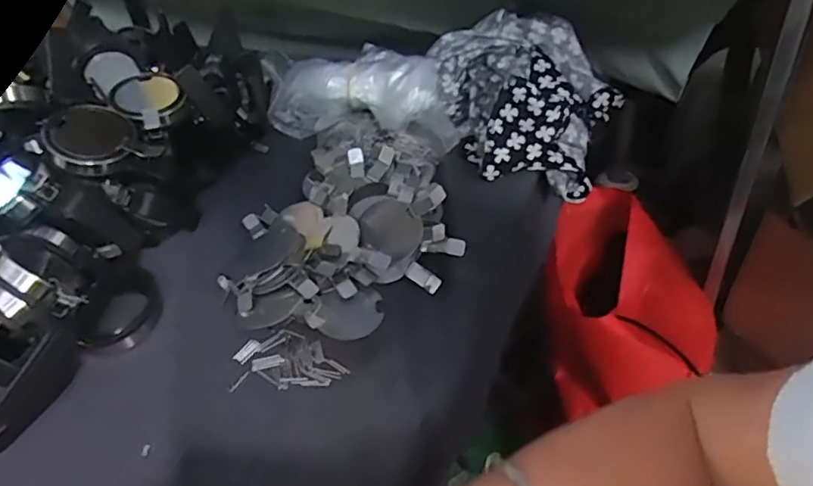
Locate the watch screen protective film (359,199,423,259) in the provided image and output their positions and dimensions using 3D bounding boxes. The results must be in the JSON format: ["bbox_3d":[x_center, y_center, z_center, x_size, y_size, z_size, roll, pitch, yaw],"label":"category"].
[{"bbox_3d":[-0.013,-0.013,0.496,0.053,0.010,0.047,24,80,12],"label":"watch screen protective film"}]

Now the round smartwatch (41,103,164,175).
[{"bbox_3d":[-0.259,-0.092,0.501,0.084,0.013,0.063,-13,65,-22],"label":"round smartwatch"}]

